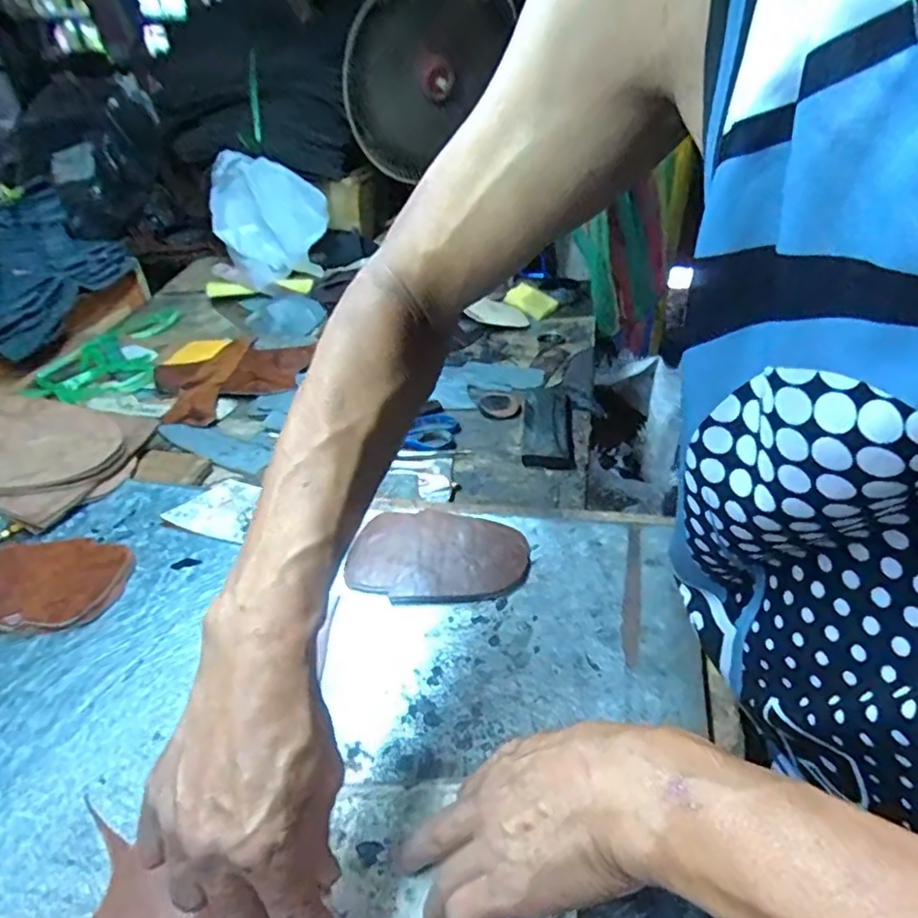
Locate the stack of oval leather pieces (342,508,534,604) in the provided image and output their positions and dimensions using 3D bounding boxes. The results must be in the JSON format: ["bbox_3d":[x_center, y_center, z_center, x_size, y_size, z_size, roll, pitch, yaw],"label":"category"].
[{"bbox_3d":[-0.018,0.083,0.516,0.152,0.016,0.097,8,45,9],"label":"stack of oval leather pieces"}]

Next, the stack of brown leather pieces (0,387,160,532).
[{"bbox_3d":[-0.520,-0.023,0.668,0.307,0.039,0.188,8,45,9],"label":"stack of brown leather pieces"}]

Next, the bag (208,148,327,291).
[{"bbox_3d":[-0.360,-0.447,1.127,0.202,0.223,0.049,2,10,-18],"label":"bag"}]

